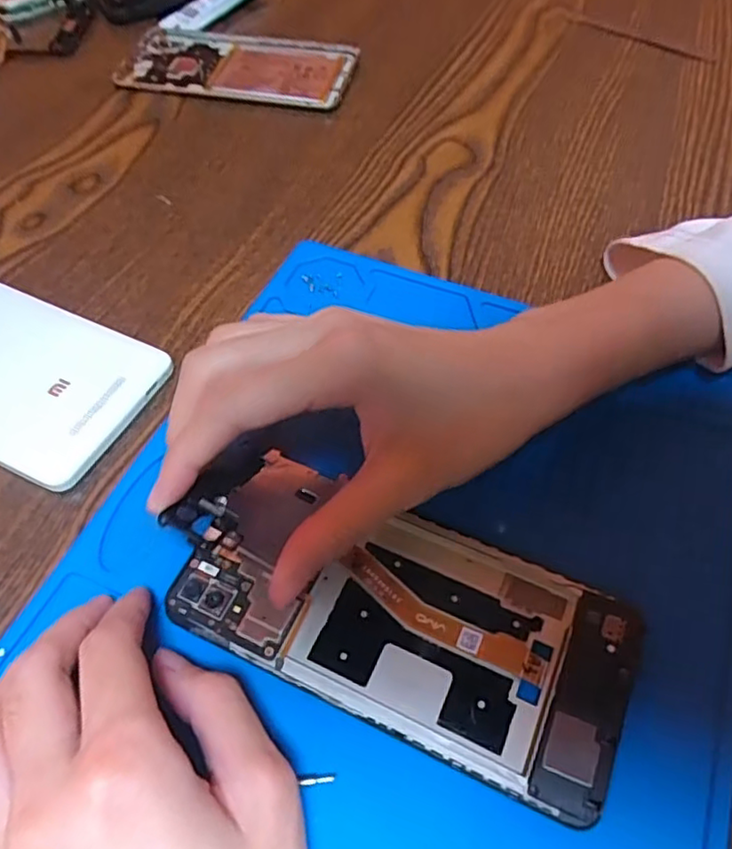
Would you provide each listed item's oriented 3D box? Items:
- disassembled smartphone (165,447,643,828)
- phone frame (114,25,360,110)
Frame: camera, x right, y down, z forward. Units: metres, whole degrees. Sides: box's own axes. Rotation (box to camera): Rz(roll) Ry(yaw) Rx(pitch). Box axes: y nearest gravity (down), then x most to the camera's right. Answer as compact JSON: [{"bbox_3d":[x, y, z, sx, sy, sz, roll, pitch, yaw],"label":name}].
[{"bbox_3d":[0.012,0.063,0.214,0.146,0.008,0.072,20,58,13],"label":"disassembled smartphone"},{"bbox_3d":[-0.087,-0.243,0.430,0.154,0.008,0.074,10,56,8],"label":"phone frame"}]

